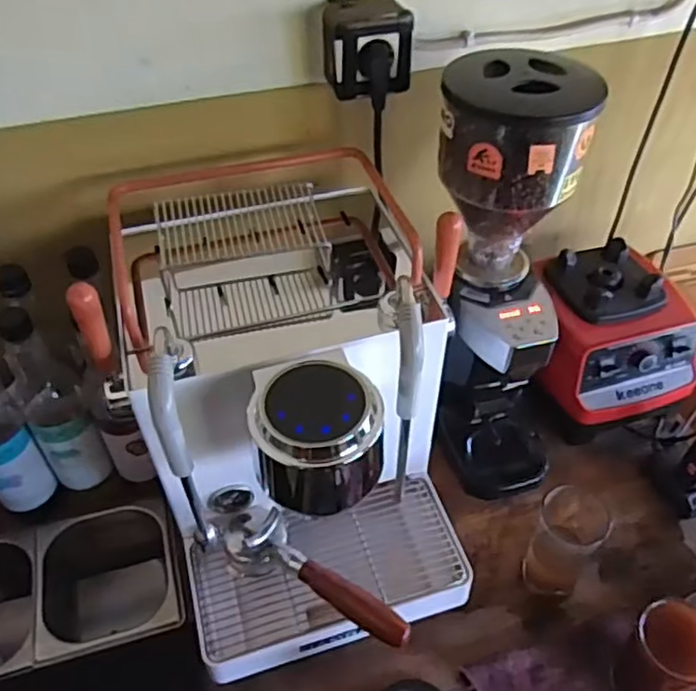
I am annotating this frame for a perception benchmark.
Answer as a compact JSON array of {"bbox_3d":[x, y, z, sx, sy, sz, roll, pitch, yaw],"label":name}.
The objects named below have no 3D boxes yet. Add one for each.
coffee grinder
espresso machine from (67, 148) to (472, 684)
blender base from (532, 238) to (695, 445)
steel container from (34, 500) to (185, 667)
[{"bbox_3d":[0.166,-0.046,0.728,0.145,0.466,0.182,-1,47,-1],"label":"coffee grinder"},{"bbox_3d":[-0.056,0.050,0.677,0.323,0.335,0.418,-18,49,-17],"label":"espresso machine"},{"bbox_3d":[0.339,-0.007,0.866,0.180,0.166,0.192,-16,49,-15],"label":"blender base"},{"bbox_3d":[-0.280,0.301,0.798,0.155,0.135,0.172,-12,48,-12],"label":"steel container"}]

